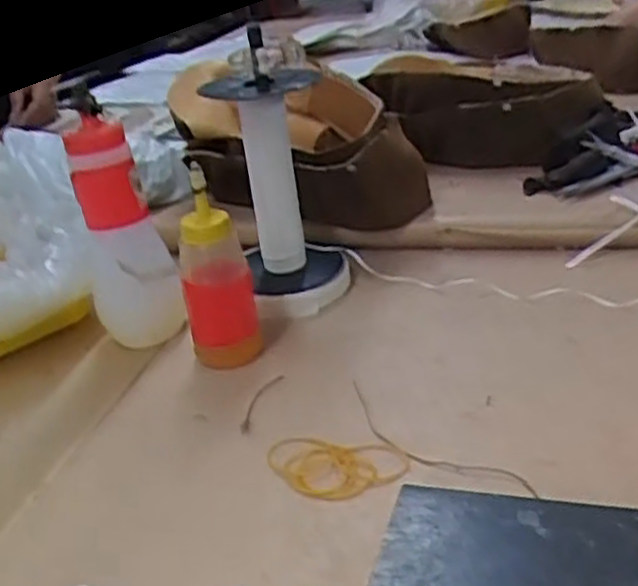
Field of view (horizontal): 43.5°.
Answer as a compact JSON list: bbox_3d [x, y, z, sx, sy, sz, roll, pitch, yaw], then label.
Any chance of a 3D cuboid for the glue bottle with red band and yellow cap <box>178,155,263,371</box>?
[{"bbox_3d":[-0.074,-0.016,0.588,0.044,0.148,0.042,2,27,18],"label":"glue bottle with red band and yellow cap"}]

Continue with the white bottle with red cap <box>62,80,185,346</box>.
[{"bbox_3d":[-0.154,-0.050,0.636,0.066,0.190,0.052,-18,27,-22],"label":"white bottle with red cap"}]

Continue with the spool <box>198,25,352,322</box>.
[{"bbox_3d":[-0.037,-0.101,0.697,0.112,0.208,0.127,-7,25,0],"label":"spool"}]

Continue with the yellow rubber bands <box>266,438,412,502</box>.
[{"bbox_3d":[0.008,0.103,0.476,0.087,0.004,0.055,1,26,17],"label":"yellow rubber bands"}]

